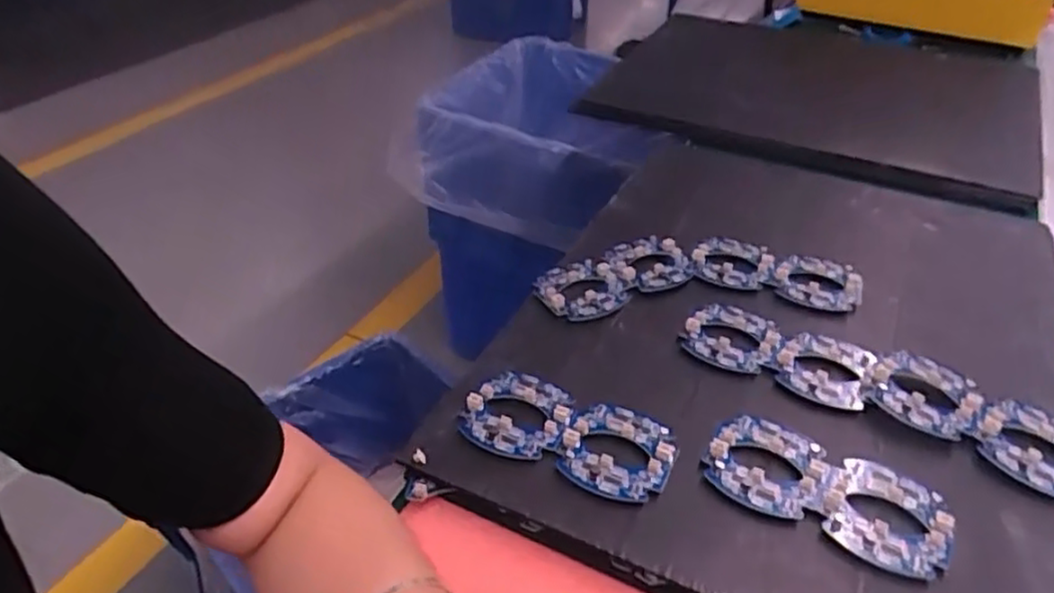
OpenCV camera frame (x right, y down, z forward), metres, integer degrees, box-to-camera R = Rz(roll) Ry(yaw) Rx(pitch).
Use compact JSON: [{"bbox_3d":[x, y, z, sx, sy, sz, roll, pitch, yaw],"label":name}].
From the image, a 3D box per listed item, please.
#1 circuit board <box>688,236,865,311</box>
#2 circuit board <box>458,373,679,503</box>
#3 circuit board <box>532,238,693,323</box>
[{"bbox_3d":[0.196,-0.022,0.560,0.126,0.009,0.060,13,40,15],"label":"circuit board"},{"bbox_3d":[0.025,0.080,0.426,0.125,0.010,0.061,16,41,19],"label":"circuit board"},{"bbox_3d":[0.069,-0.014,0.552,0.124,0.011,0.061,-18,42,-22],"label":"circuit board"}]

